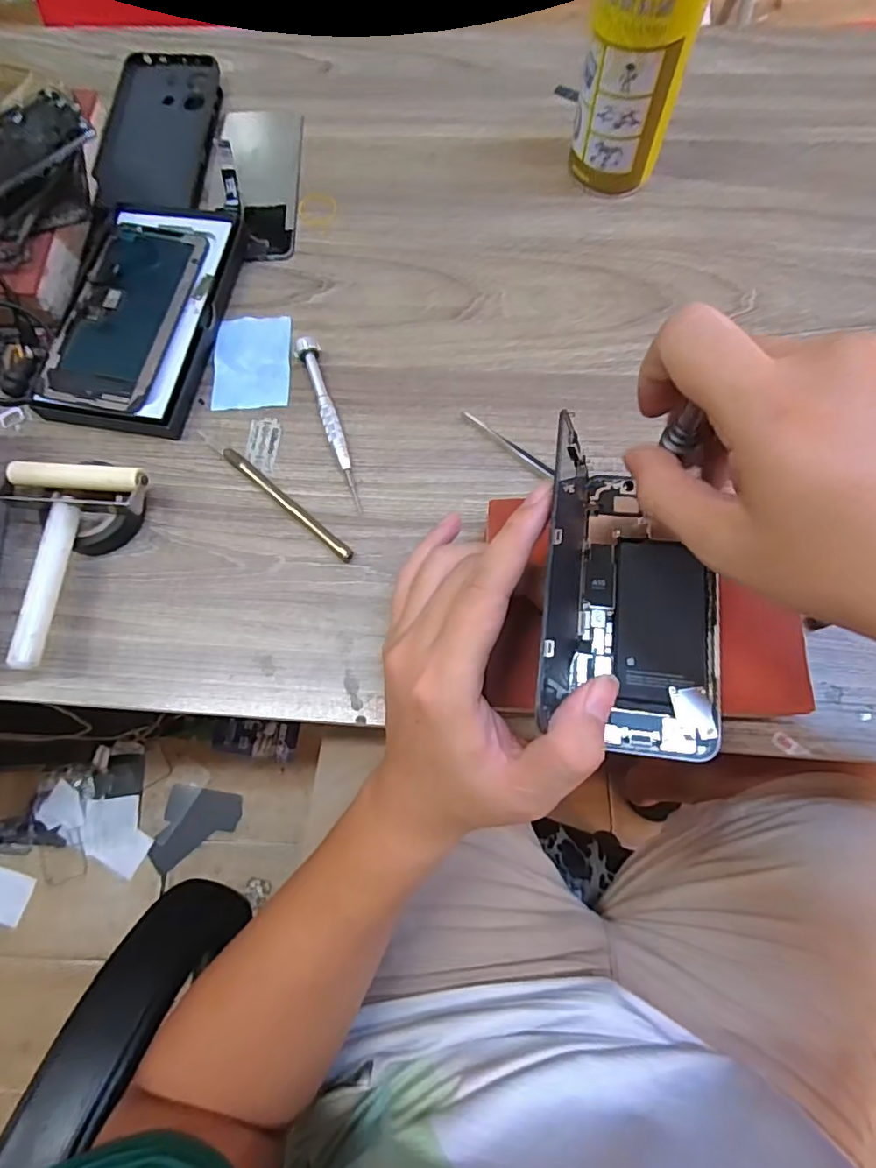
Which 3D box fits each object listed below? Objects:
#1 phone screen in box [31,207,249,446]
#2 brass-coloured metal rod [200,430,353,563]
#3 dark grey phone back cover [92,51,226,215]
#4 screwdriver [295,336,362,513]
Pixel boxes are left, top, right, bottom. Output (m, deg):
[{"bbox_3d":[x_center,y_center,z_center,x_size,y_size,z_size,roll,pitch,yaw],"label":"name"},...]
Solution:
[{"bbox_3d":[-0.205,-0.192,0.396,0.099,0.021,0.181,9,74,5],"label":"phone screen in box"},{"bbox_3d":[-0.105,-0.058,0.359,0.134,0.008,0.008,40,79,12],"label":"brass-coloured metal rod"},{"bbox_3d":[-0.222,-0.363,0.450,0.083,0.013,0.163,4,74,3],"label":"dark grey phone back cover"},{"bbox_3d":[-0.068,-0.108,0.368,0.016,0.018,0.122,-21,74,-4],"label":"screwdriver"}]

